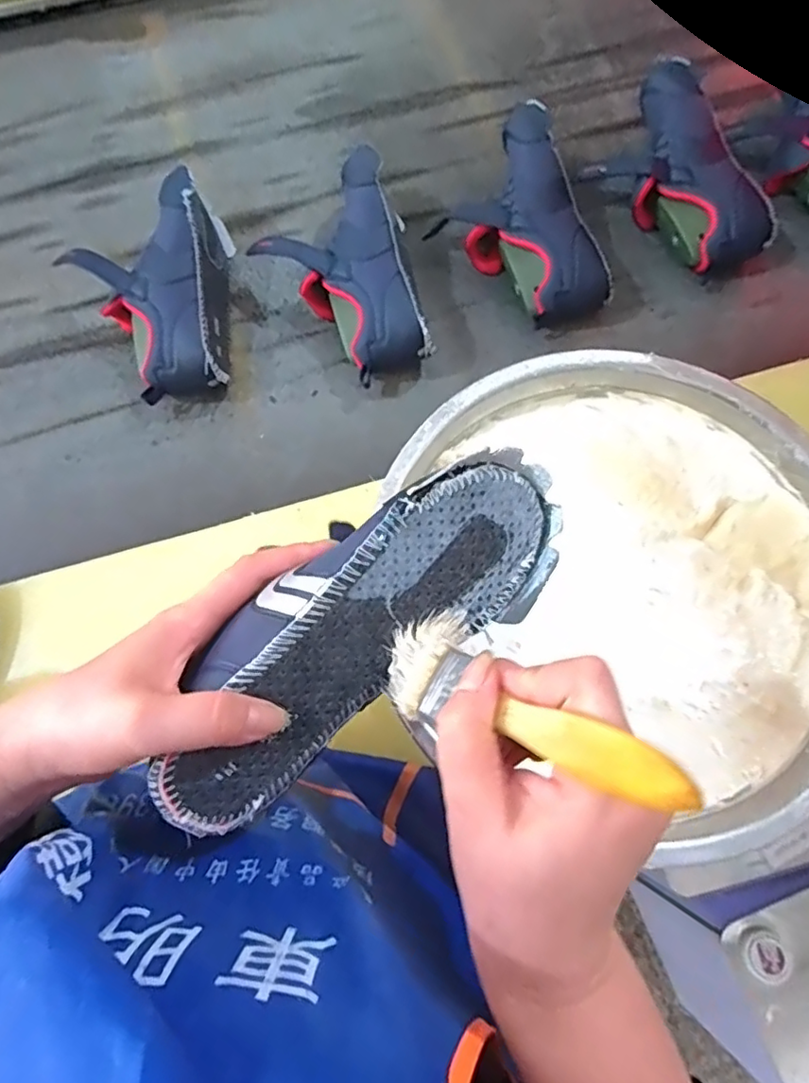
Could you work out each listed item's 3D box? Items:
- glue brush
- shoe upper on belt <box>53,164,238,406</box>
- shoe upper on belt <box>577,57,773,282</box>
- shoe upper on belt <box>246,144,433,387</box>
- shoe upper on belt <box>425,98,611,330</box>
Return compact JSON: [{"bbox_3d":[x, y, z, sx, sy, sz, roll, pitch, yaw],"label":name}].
[{"bbox_3d":[0.041,0.062,0.224,0.023,0.149,0.046,44,75,-27],"label":"glue brush"},{"bbox_3d":[-0.243,-0.245,0.588,0.126,0.083,0.213,-8,73,-2],"label":"shoe upper on belt"},{"bbox_3d":[0.277,-0.384,0.631,0.127,0.072,0.235,-22,74,-6],"label":"shoe upper on belt"},{"bbox_3d":[-0.067,-0.268,0.595,0.143,0.078,0.233,-13,73,-3],"label":"shoe upper on belt"},{"bbox_3d":[0.105,-0.322,0.610,0.132,0.075,0.225,-16,73,-4],"label":"shoe upper on belt"}]

